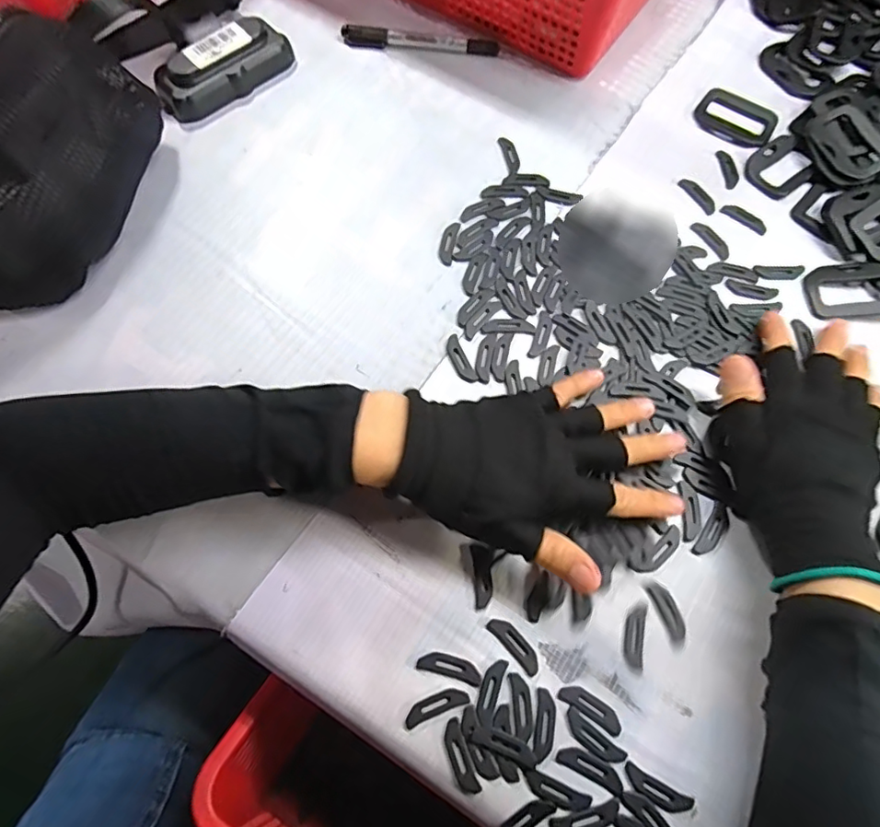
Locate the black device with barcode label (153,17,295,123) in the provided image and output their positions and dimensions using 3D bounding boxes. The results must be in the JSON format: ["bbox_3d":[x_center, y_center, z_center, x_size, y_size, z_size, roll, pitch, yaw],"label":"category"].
[{"bbox_3d":[-0.169,-0.273,0.430,0.108,0.028,0.042,-37,74,-14],"label":"black device with barcode label"}]

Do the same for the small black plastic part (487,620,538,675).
[{"bbox_3d":[0.042,0.127,0.300,0.011,0.004,0.035,-40,74,-15],"label":"small black plastic part"}]

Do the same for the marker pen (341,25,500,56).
[{"bbox_3d":[-0.017,-0.310,0.455,0.131,0.009,0.016,7,69,2],"label":"marker pen"}]

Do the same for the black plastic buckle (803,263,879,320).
[{"bbox_3d":[0.286,-0.086,0.375,0.064,0.009,0.041,-2,69,-2],"label":"black plastic buckle"}]

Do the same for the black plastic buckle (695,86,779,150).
[{"bbox_3d":[0.233,-0.232,0.431,0.060,0.005,0.047,34,72,12],"label":"black plastic buckle"}]

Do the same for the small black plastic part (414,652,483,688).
[{"bbox_3d":[0.006,0.137,0.296,0.035,0.004,0.012,15,69,5],"label":"small black plastic part"}]

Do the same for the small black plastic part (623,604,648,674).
[{"bbox_3d":[0.109,0.124,0.303,0.011,0.004,0.036,10,69,3],"label":"small black plastic part"}]

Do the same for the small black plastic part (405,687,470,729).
[{"bbox_3d":[-0.002,0.155,0.290,0.035,0.004,0.010,-19,70,-8],"label":"small black plastic part"}]

